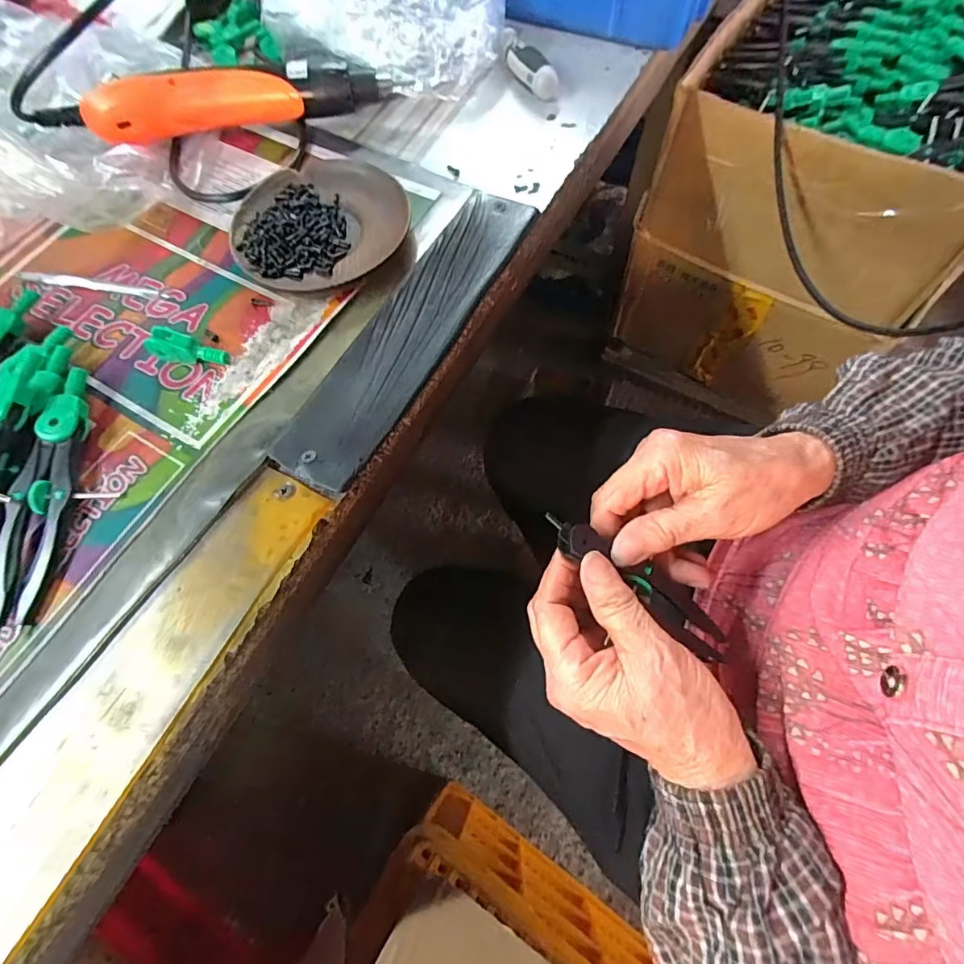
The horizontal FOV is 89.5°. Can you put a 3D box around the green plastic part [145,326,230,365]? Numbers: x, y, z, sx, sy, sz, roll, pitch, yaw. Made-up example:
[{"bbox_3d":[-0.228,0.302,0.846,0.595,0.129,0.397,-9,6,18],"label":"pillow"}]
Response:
[{"bbox_3d":[-0.174,-0.078,0.287,0.043,0.018,0.018,18,68,10],"label":"green plastic part"}]

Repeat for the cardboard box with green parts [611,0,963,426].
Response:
[{"bbox_3d":[0.409,-0.363,0.616,0.302,0.332,0.385,29,71,15],"label":"cardboard box with green parts"}]

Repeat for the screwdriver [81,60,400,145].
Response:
[{"bbox_3d":[-0.179,-0.275,0.359,0.217,0.041,0.032,-5,66,1],"label":"screwdriver"}]

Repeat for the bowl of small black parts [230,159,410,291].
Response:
[{"bbox_3d":[-0.110,-0.172,0.325,0.111,0.017,0.111,-1,66,2],"label":"bowl of small black parts"}]

